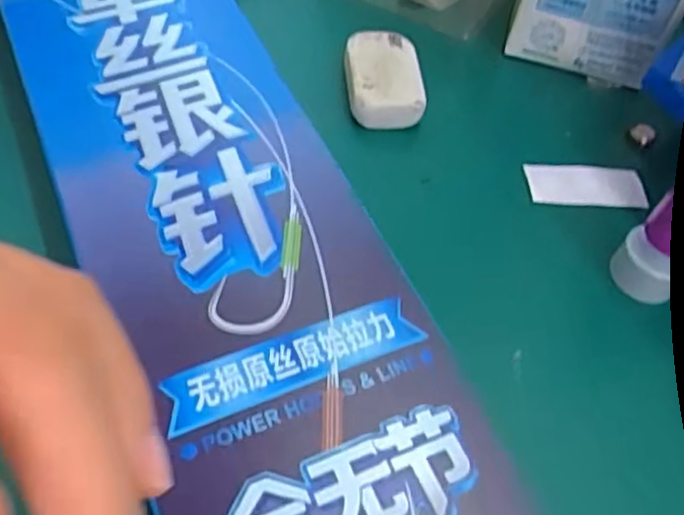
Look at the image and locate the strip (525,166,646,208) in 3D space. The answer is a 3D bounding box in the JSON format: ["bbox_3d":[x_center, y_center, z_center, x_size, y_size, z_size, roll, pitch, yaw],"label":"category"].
[{"bbox_3d":[0.096,-0.028,0.270,0.046,0.004,0.019,3,58,-5],"label":"strip"}]

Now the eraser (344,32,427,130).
[{"bbox_3d":[0.017,-0.073,0.285,0.030,0.016,0.045,-1,54,-6],"label":"eraser"}]

